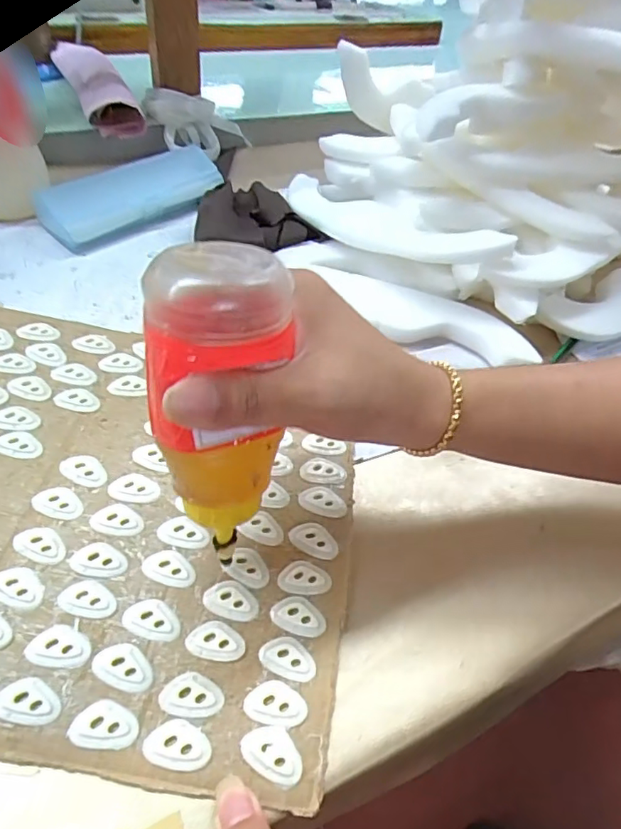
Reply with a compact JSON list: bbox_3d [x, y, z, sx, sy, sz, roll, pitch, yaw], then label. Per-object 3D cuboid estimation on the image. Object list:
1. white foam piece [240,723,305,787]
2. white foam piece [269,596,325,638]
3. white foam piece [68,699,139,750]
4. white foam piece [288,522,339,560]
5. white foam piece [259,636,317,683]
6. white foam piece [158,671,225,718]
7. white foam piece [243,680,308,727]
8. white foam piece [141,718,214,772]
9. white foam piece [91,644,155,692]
[{"bbox_3d":[-0.015,0.139,0.226,0.026,0.004,0.018,29,51,15],"label":"white foam piece"},{"bbox_3d":[-0.005,0.096,0.262,0.026,0.004,0.017,18,49,7],"label":"white foam piece"},{"bbox_3d":[-0.084,0.126,0.224,0.026,0.004,0.017,9,48,-2],"label":"white foam piece"},{"bbox_3d":[0.002,0.065,0.289,0.026,0.004,0.017,20,49,8],"label":"white foam piece"},{"bbox_3d":[-0.010,0.111,0.250,0.026,0.004,0.017,22,49,10],"label":"white foam piece"},{"bbox_3d":[-0.050,0.119,0.235,0.026,0.004,0.017,9,48,-1],"label":"white foam piece"},{"bbox_3d":[-0.015,0.124,0.237,0.026,0.004,0.017,9,48,-1],"label":"white foam piece"},{"bbox_3d":[-0.054,0.134,0.223,0.026,0.004,0.017,9,48,-1],"label":"white foam piece"},{"bbox_3d":[-0.081,0.108,0.238,0.026,0.004,0.017,20,49,8],"label":"white foam piece"}]

